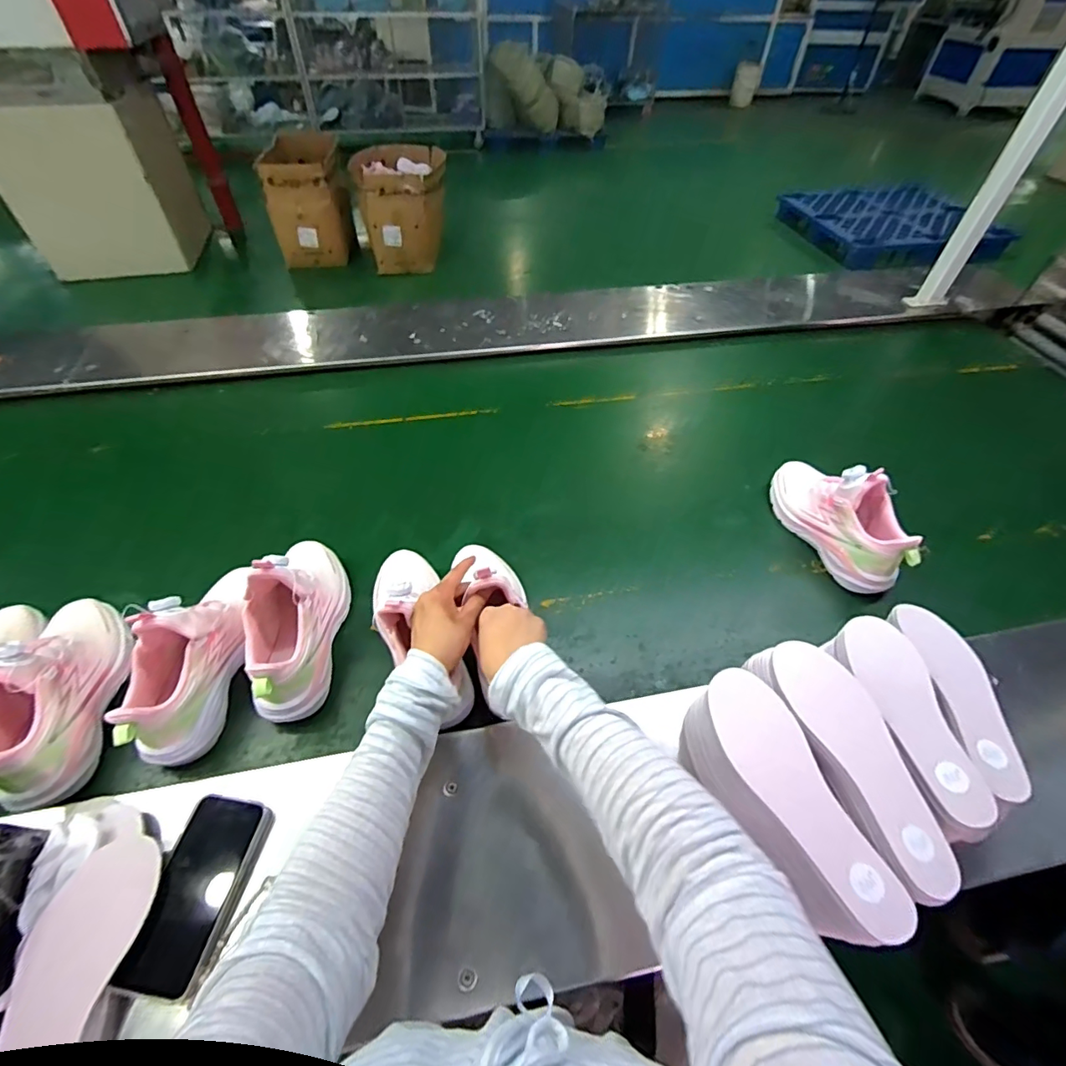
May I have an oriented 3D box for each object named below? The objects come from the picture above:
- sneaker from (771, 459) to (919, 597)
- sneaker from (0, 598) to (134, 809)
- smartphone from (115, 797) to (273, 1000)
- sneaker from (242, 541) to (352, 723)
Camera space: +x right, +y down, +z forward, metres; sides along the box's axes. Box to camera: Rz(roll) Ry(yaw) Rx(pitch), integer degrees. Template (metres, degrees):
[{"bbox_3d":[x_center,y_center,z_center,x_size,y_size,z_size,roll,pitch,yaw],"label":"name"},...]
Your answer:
[{"bbox_3d":[0.460,-0.033,0.756,0.084,0.143,0.247,-15,53,-10],"label":"sneaker"},{"bbox_3d":[-0.548,0.168,0.559,0.084,0.123,0.236,-10,51,-5],"label":"sneaker"},{"bbox_3d":[-0.310,0.331,0.465,0.077,0.016,0.148,4,51,6],"label":"smartphone"},{"bbox_3d":[-0.298,0.091,0.621,0.079,0.132,0.242,-3,52,-1],"label":"sneaker"}]

